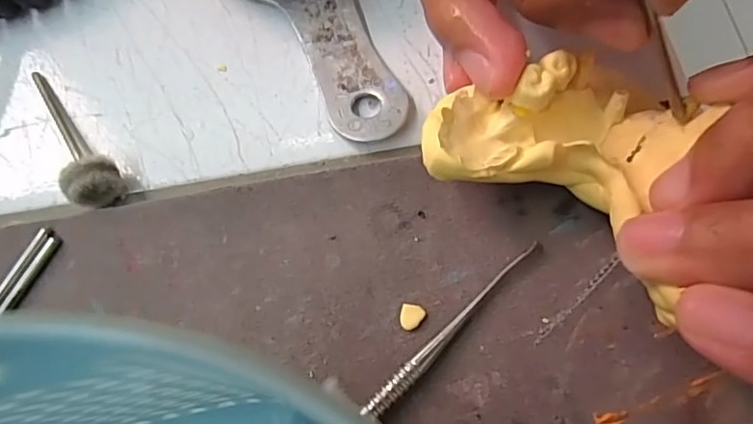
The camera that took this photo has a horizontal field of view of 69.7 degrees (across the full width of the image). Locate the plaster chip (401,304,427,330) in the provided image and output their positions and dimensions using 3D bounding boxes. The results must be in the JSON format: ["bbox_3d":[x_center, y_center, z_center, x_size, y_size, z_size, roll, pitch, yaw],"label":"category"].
[{"bbox_3d":[0.008,0.024,0.123,0.005,0.004,0.006,12,67,12],"label":"plaster chip"}]

